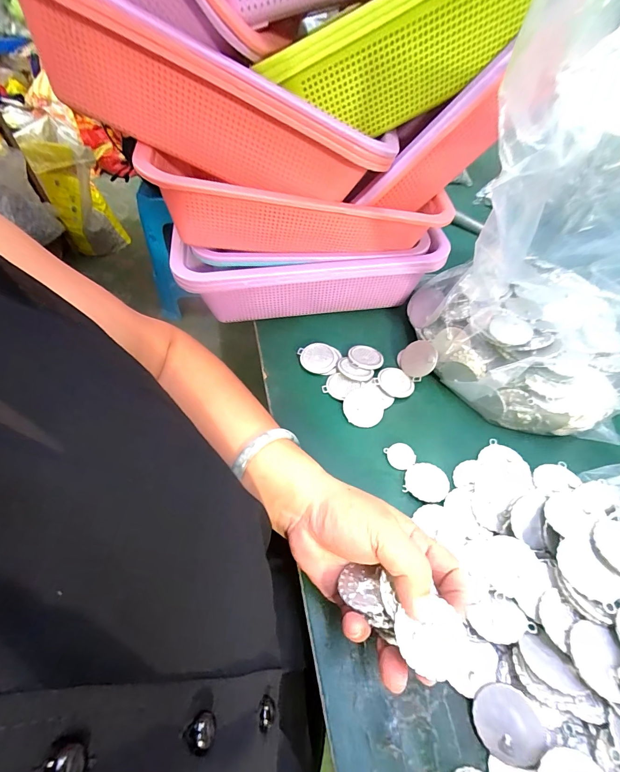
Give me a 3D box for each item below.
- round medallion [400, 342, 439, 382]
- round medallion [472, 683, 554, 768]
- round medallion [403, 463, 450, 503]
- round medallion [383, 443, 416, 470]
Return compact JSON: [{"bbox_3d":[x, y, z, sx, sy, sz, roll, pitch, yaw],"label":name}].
[{"bbox_3d":[0.117,-0.030,0.375,0.007,0.039,0.037,11,37,-47],"label":"round medallion"},{"bbox_3d":[0.119,0.203,0.208,0.036,0.007,0.035,-12,56,19],"label":"round medallion"},{"bbox_3d":[0.104,0.084,0.306,0.036,0.004,0.037,-1,53,2],"label":"round medallion"},{"bbox_3d":[0.085,0.065,0.322,0.025,0.005,0.025,-1,53,2],"label":"round medallion"}]

